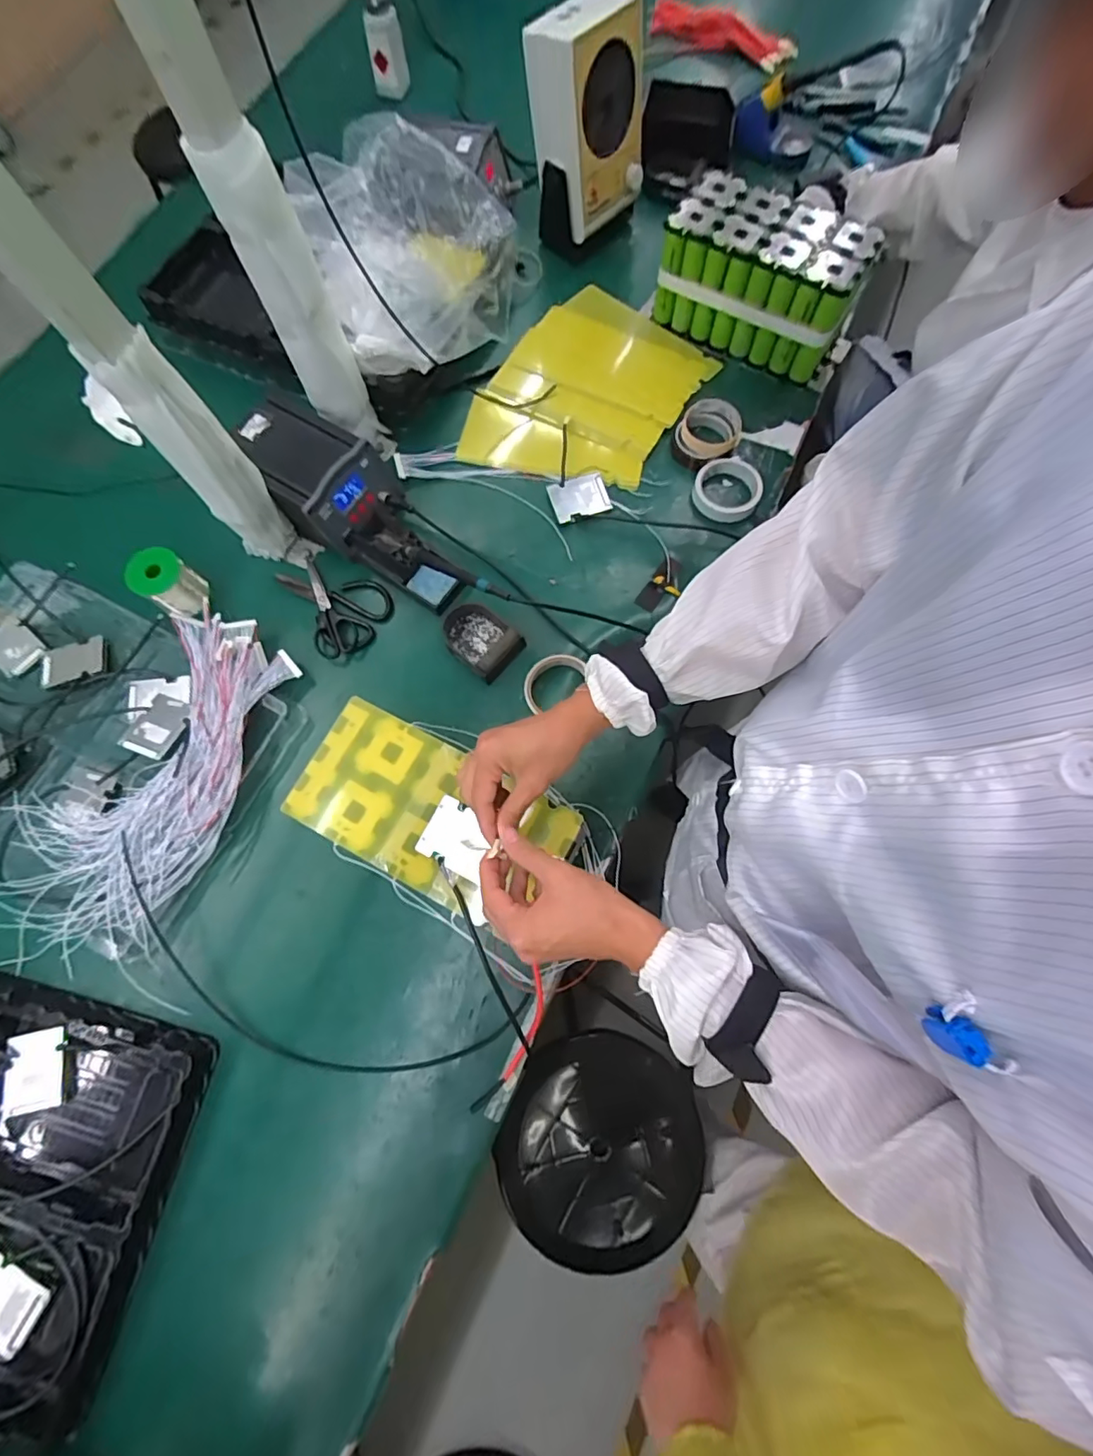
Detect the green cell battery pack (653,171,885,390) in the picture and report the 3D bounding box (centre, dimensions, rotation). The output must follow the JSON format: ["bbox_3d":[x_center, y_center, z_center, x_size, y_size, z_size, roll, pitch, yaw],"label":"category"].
[{"bbox_3d":[0.325,-0.663,0.819,0.293,0.148,0.135,33,78,9],"label":"green cell battery pack"}]

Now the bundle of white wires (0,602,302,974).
[{"bbox_3d":[-0.485,0.056,0.669,0.241,0.043,0.428,29,77,8],"label":"bundle of white wires"}]

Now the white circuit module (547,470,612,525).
[{"bbox_3d":[0.047,-0.333,0.778,0.083,0.012,0.065,-20,76,-5],"label":"white circuit module"}]

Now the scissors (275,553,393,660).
[{"bbox_3d":[-0.286,-0.176,0.757,0.116,0.020,0.159,-35,77,-8],"label":"scissors"}]

